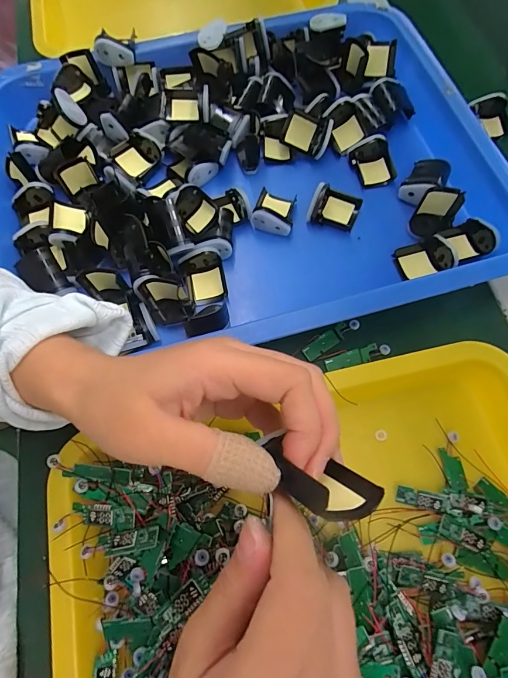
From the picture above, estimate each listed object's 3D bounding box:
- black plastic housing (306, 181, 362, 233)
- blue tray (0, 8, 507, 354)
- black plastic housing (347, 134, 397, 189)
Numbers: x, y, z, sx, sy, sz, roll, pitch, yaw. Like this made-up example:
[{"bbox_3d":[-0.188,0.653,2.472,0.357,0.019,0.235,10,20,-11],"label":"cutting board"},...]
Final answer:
[{"bbox_3d":[0.073,-0.120,0.333,0.044,0.020,0.035,14,70,5],"label":"black plastic housing"},{"bbox_3d":[-0.011,-0.155,0.337,0.453,0.051,0.330,-10,70,-4],"label":"blue tray"},{"bbox_3d":[0.113,-0.166,0.349,0.033,0.020,0.045,-21,71,-8],"label":"black plastic housing"}]

